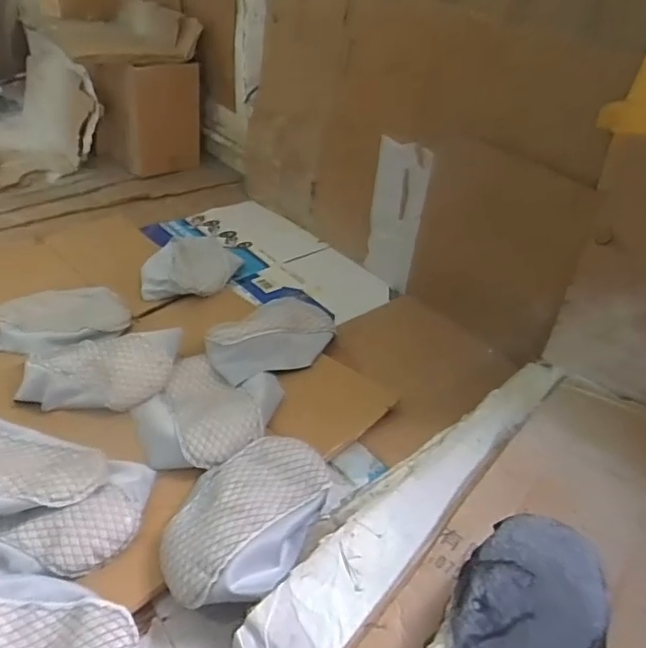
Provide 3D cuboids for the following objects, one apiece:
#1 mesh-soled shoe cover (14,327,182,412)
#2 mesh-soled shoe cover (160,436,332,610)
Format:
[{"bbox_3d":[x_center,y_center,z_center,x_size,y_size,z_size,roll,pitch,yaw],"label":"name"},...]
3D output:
[{"bbox_3d":[-0.433,0.073,1.108,0.281,0.082,0.167,3,37,2],"label":"mesh-soled shoe cover"},{"bbox_3d":[-0.118,0.274,0.861,0.215,0.057,0.298,17,39,19],"label":"mesh-soled shoe cover"}]

